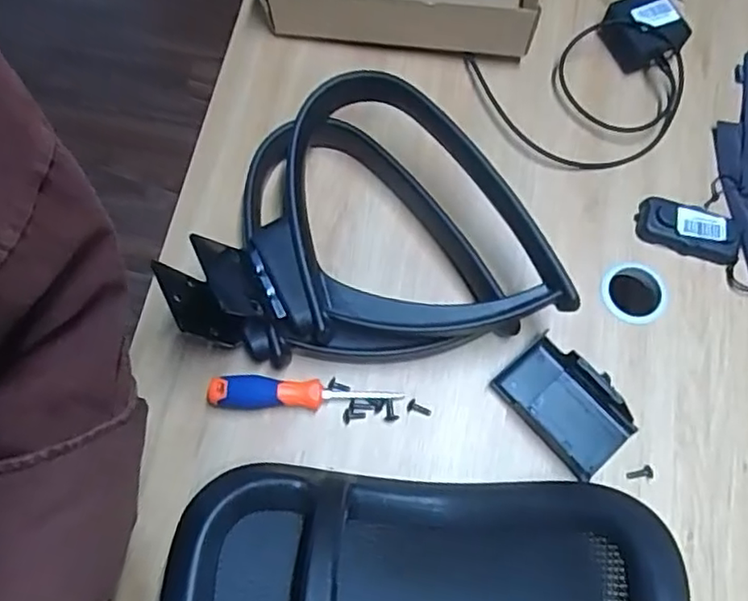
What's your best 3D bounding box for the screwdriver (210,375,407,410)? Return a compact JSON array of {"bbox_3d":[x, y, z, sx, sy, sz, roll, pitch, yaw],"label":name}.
[{"bbox_3d":[-0.067,0.093,0.592,0.179,0.029,0.029,4,71,0],"label":"screwdriver"}]

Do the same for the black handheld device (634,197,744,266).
[{"bbox_3d":[0.339,-0.075,0.660,0.104,0.024,0.048,21,72,6],"label":"black handheld device"}]

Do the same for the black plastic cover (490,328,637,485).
[{"bbox_3d":[0.186,0.100,0.592,0.084,0.029,0.127,-40,76,-14],"label":"black plastic cover"}]

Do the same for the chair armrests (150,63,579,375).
[{"bbox_3d":[-0.018,-0.076,0.606,0.329,0.100,0.276,-13,72,-6],"label":"chair armrests"}]

